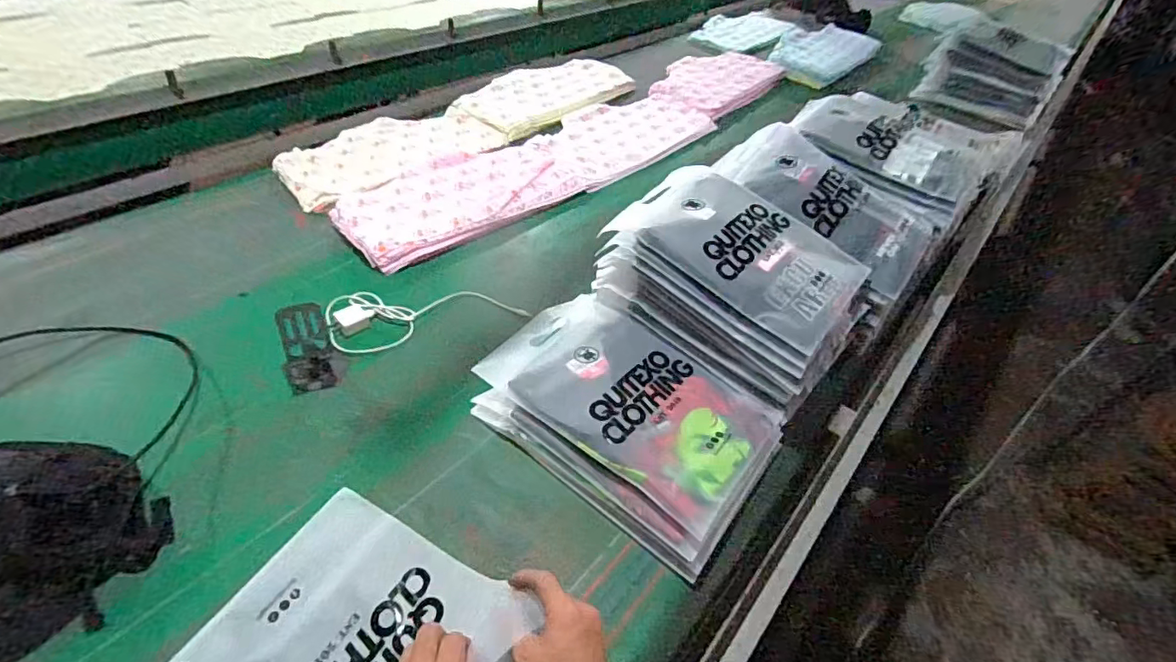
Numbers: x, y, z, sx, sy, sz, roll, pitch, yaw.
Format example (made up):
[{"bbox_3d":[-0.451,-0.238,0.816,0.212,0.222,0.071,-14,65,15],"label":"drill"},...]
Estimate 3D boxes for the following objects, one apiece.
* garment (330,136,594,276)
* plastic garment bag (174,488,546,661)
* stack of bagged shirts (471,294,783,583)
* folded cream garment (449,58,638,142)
[{"bbox_3d":[-0.232,-0.293,1.123,0.564,0.046,0.265,-33,57,-32],"label":"garment"},{"bbox_3d":[-0.216,0.302,0.509,0.325,0.090,0.248,21,46,19],"label":"plastic garment bag"},{"bbox_3d":[0.053,0.109,0.744,0.379,0.079,0.264,33,51,23],"label":"stack of bagged shirts"},{"bbox_3d":[-0.128,-0.679,1.543,0.324,0.042,0.559,33,51,24],"label":"folded cream garment"}]

